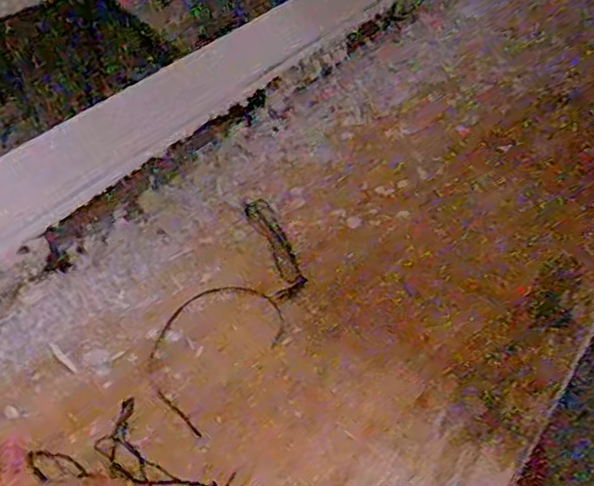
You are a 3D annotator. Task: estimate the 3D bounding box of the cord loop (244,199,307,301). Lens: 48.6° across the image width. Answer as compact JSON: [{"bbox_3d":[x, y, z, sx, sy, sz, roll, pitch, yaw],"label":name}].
[{"bbox_3d":[-0.024,0.001,0.682,0.034,0.008,0.152,-11,42,-11],"label":"cord loop"}]

